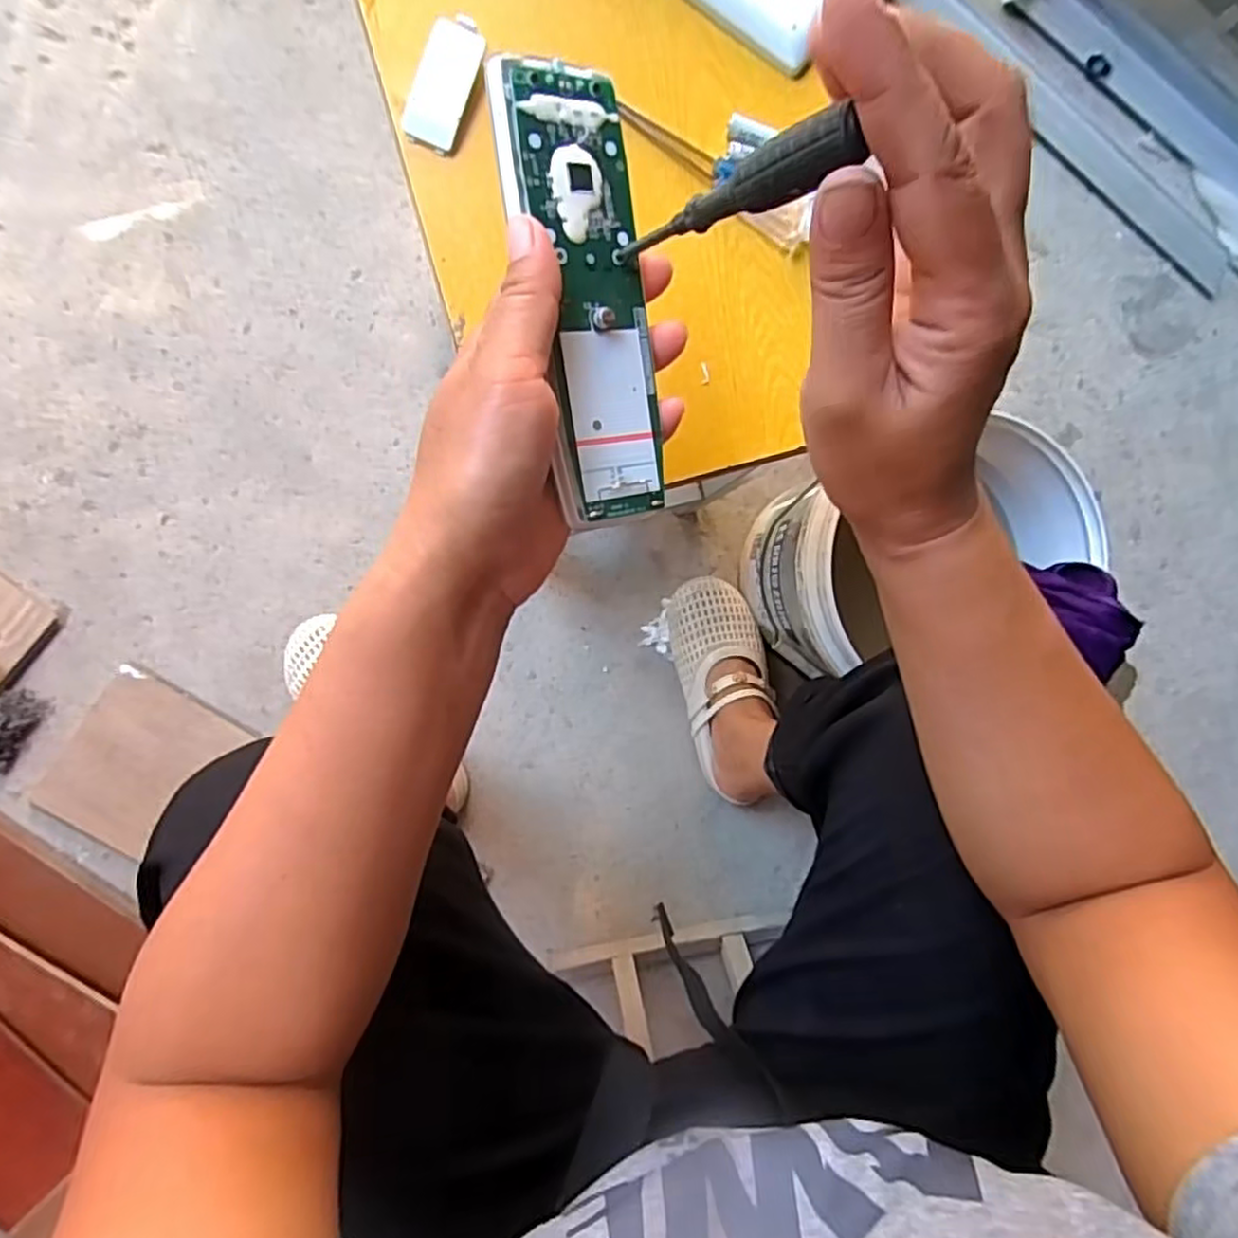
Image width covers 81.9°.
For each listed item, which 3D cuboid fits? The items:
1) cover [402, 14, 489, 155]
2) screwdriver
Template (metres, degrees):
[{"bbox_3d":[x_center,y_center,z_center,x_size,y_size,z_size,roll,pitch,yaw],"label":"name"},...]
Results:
[{"bbox_3d":[-0.087,-0.267,0.356,0.026,0.009,0.062,20,88,-9],"label":"cover"},{"bbox_3d":[0.029,-0.124,0.214,0.012,0.105,0.012,20,89,-32],"label":"screwdriver"}]

